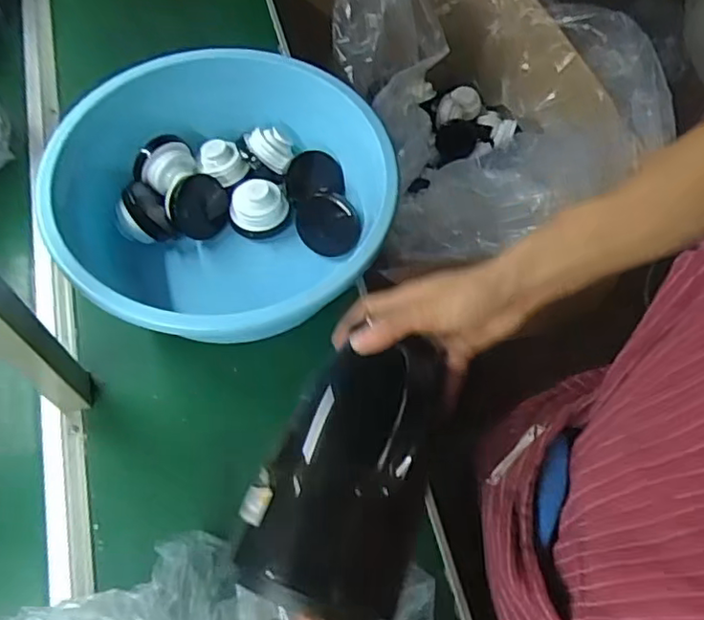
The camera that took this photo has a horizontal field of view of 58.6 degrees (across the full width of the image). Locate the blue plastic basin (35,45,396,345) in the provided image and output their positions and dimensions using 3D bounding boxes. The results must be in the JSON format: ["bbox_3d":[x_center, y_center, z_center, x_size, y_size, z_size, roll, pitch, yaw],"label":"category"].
[{"bbox_3d":[-0.143,-0.116,0.730,0.342,0.145,0.342,-1,63,-2],"label":"blue plastic basin"}]

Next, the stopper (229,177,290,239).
[{"bbox_3d":[-0.115,-0.126,0.778,0.071,0.050,0.064,-9,63,-6],"label":"stopper"}]

